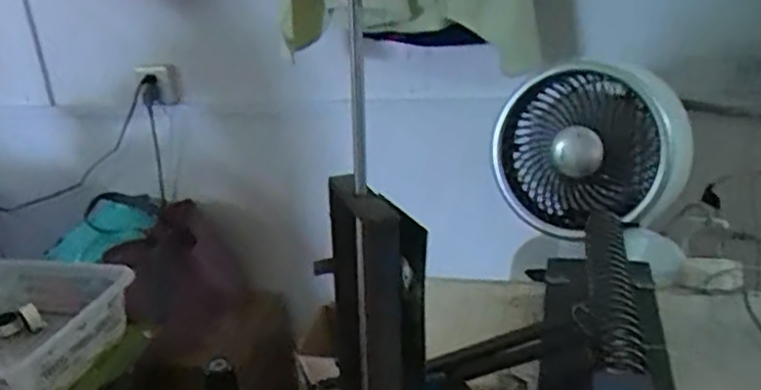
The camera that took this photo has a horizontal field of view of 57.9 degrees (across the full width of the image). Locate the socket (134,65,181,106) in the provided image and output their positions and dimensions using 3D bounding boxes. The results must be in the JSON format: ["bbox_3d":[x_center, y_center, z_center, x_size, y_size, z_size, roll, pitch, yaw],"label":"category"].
[{"bbox_3d":[-0.459,-0.229,1.438,0.088,0.084,0.023,-3,21,6],"label":"socket"}]

